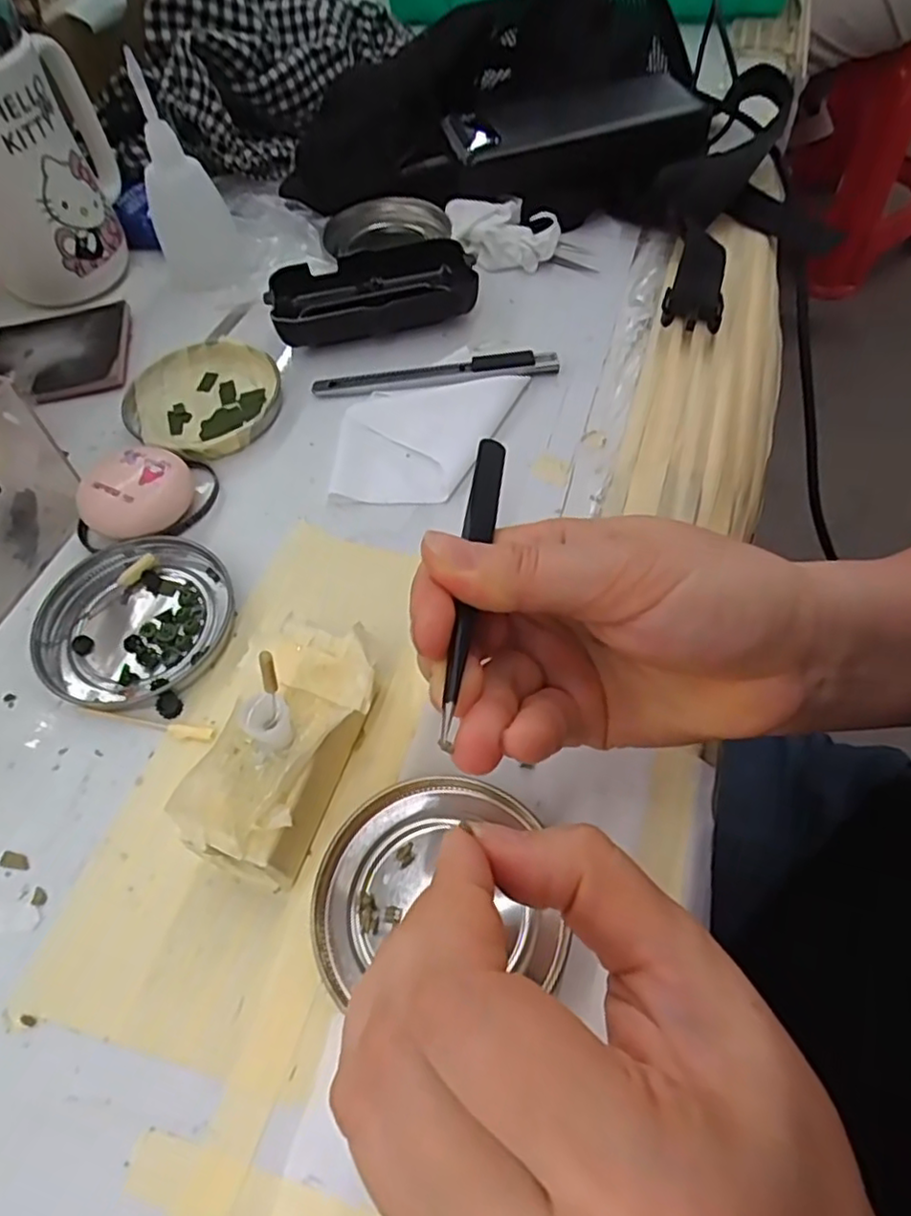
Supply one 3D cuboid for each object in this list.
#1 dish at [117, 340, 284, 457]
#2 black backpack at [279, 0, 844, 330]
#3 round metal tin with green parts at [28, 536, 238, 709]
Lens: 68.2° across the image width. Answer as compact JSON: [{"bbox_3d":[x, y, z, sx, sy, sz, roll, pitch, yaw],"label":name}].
[{"bbox_3d":[-0.129,-0.109,0.346,0.080,0.010,0.074,-2,59,3],"label":"dish"},{"bbox_3d":[0.055,-0.341,0.439,0.309,0.068,0.214,10,60,10],"label":"black backpack"},{"bbox_3d":[-0.133,0.004,0.279,0.078,0.008,0.075,-2,58,3],"label":"round metal tin with green parts"}]

